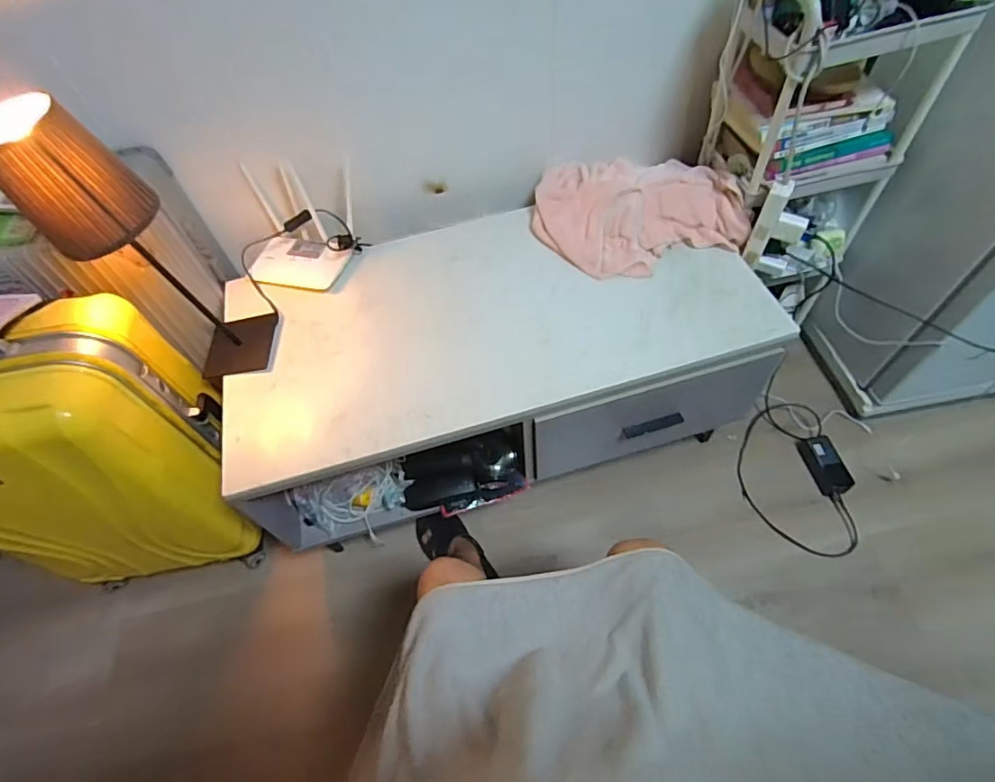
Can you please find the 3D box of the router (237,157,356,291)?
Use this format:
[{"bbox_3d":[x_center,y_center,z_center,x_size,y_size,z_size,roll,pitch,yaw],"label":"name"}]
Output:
[{"bbox_3d":[-0.395,-0.333,1.041,0.199,0.166,0.197,8,58,10],"label":"router"}]

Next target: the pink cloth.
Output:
[{"bbox_3d":[0.279,-0.363,1.066,0.388,0.097,0.271,-7,56,0],"label":"pink cloth"}]

